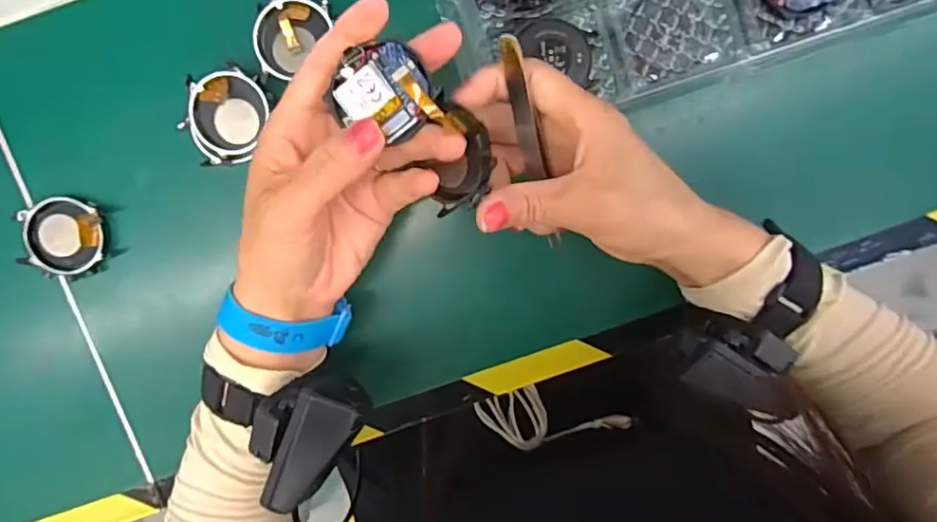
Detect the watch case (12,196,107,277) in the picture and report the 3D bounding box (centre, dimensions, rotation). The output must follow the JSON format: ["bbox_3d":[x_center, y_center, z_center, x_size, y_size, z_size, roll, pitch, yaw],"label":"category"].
[{"bbox_3d":[-0.236,-0.013,0.336,0.045,0.012,0.046,2,98,0],"label":"watch case"}]

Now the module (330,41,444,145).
[{"bbox_3d":[-0.035,-0.069,0.237,0.037,0.007,0.039,-29,97,4],"label":"module"}]

